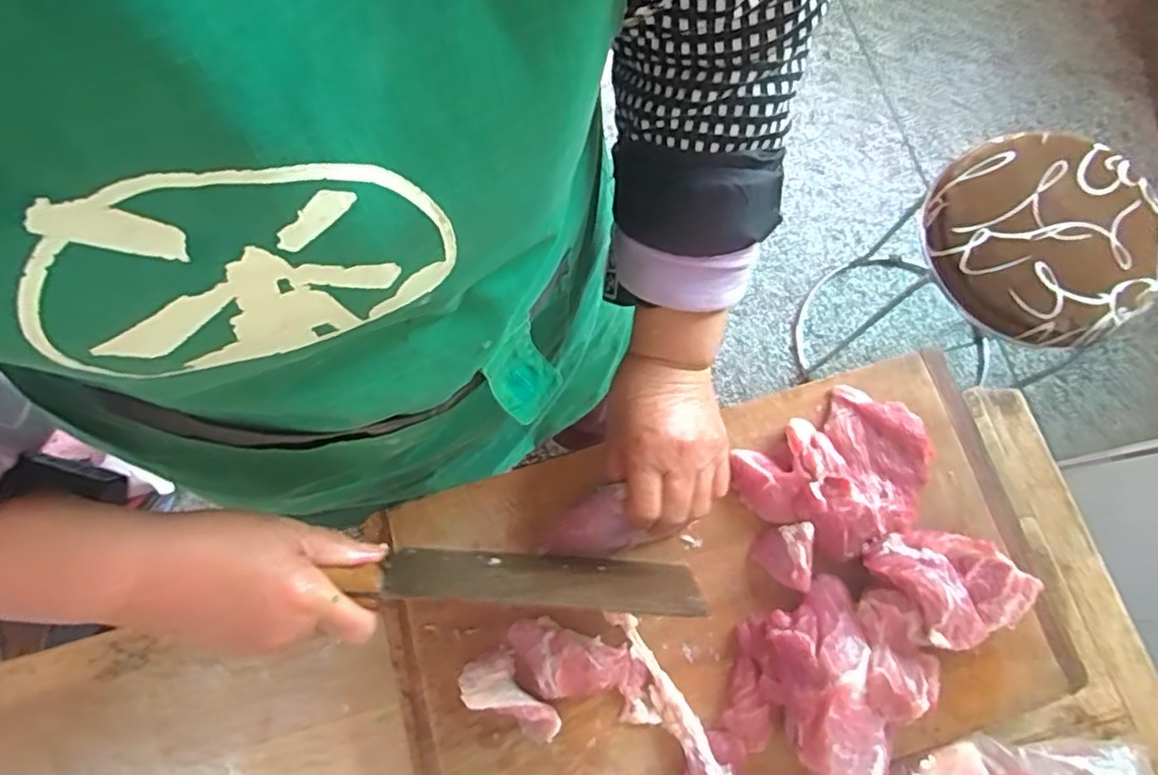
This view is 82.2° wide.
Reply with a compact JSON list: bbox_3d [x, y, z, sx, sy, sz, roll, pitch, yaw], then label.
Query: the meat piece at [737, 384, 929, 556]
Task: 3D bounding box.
[{"bbox_3d":[0.174,0.058,0.439,0.118,0.024,0.091,-32,77,-7],"label":"meat piece"}]

